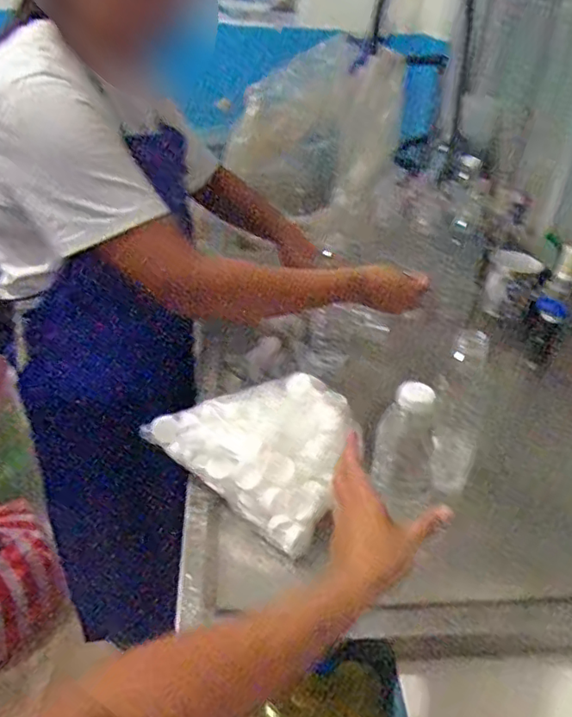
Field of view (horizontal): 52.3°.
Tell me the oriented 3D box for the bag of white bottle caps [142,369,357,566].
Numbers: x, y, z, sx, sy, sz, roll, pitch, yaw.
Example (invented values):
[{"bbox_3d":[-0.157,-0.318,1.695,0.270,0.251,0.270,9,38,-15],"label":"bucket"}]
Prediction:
[{"bbox_3d":[-0.023,0.091,0.672,0.207,0.079,0.168,24,40,27],"label":"bag of white bottle caps"}]

